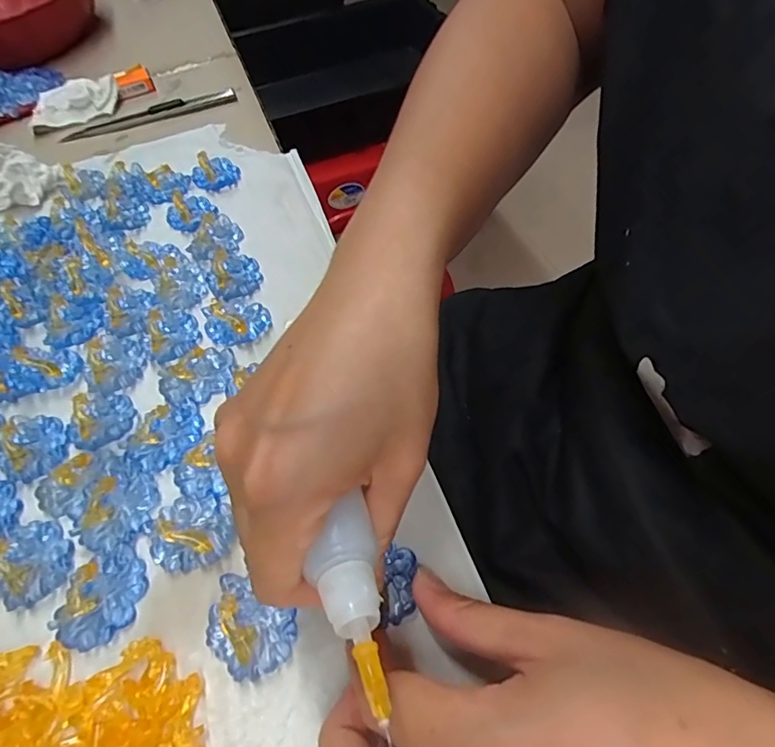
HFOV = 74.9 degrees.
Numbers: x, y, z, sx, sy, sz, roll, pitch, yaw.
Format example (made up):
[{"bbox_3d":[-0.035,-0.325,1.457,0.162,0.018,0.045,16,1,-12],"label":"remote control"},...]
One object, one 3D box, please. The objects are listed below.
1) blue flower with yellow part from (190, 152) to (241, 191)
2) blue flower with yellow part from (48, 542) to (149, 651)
[{"bbox_3d":[-0.119,-0.143,0.350,0.030,0.015,0.030,-3,55,4],"label":"blue flower with yellow part"},{"bbox_3d":[-0.111,0.085,0.196,0.028,0.005,0.037,11,57,13],"label":"blue flower with yellow part"}]

